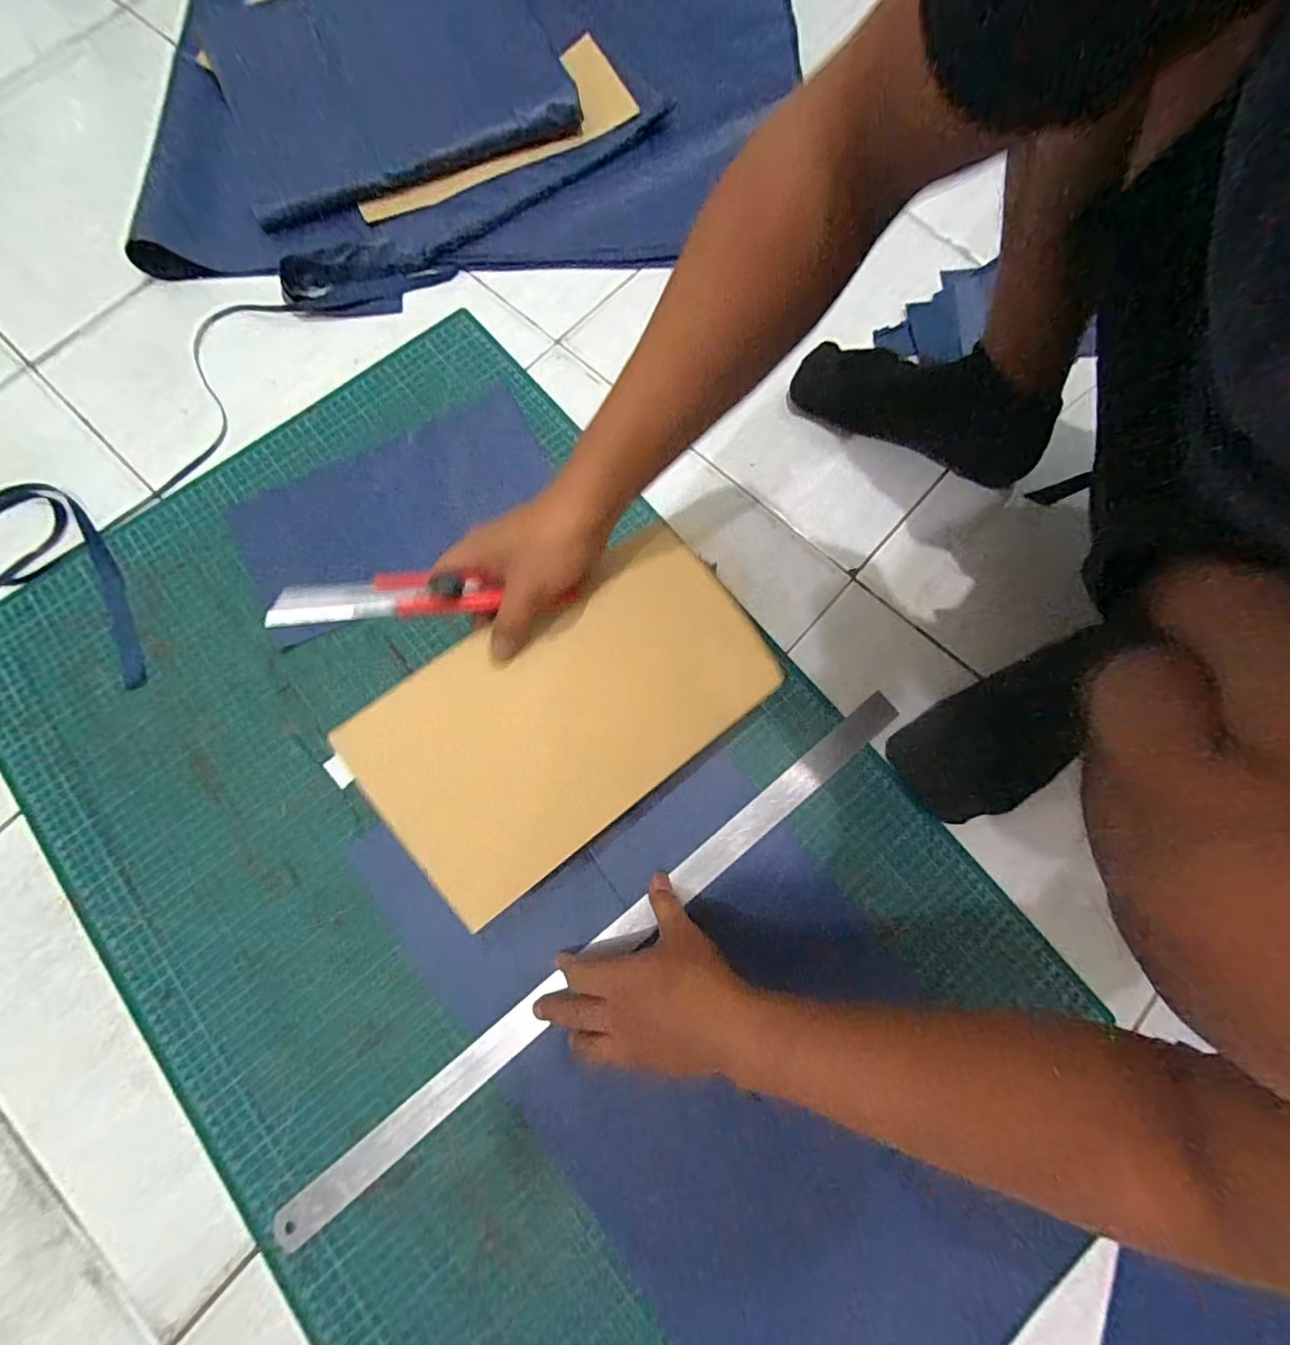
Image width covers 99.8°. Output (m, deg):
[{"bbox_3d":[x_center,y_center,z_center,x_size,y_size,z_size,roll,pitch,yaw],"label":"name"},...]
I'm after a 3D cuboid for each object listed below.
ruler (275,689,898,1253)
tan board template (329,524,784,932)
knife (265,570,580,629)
[{"bbox_3d":[-0.022,0.215,0.439,0.612,0.006,0.028,-38,78,-9],"label":"ruler"},{"bbox_3d":[-0.049,0.024,0.407,0.296,0.011,0.166,-37,93,-17],"label":"tan board template"},{"bbox_3d":[-0.138,-0.052,0.359,0.184,0.013,0.028,-6,76,-23],"label":"knife"}]

